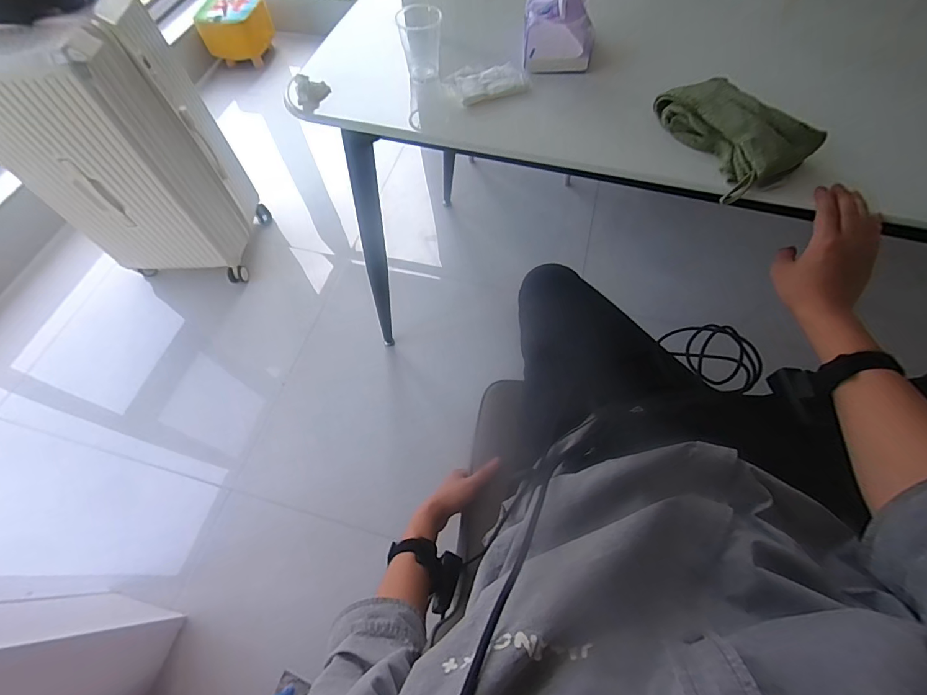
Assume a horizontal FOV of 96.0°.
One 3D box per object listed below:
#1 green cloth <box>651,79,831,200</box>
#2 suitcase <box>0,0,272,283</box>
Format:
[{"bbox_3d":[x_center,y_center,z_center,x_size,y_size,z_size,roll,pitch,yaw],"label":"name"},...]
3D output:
[{"bbox_3d":[0.350,-0.291,0.545,0.123,0.060,0.186,-23,64,-9],"label":"green cloth"},{"bbox_3d":[-0.956,-0.543,1.201,0.466,0.696,0.341,3,62,4],"label":"suitcase"}]

